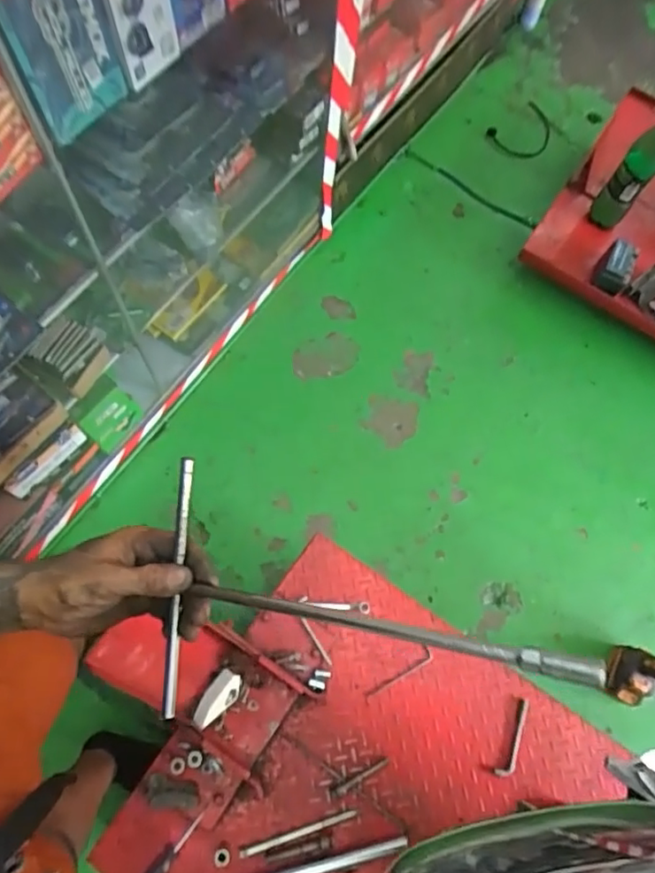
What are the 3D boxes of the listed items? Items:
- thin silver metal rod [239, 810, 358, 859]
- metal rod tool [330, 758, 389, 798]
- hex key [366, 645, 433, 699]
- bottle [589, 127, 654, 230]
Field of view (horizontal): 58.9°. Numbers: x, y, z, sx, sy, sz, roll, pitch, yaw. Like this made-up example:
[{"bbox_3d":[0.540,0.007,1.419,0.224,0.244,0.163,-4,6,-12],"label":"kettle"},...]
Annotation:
[{"bbox_3d":[-0.051,0.707,1.035,0.212,0.011,0.015,-14,71,-9],"label":"thin silver metal rod"},{"bbox_3d":[0.060,0.632,1.077,0.117,0.007,0.018,-25,74,-12],"label":"metal rod tool"},{"bbox_3d":[0.142,0.468,1.138,0.154,0.009,0.031,-33,75,-15],"label":"hex key"},{"bbox_3d":[0.756,-0.644,1.431,0.093,0.298,0.086,39,72,10],"label":"bottle"}]

